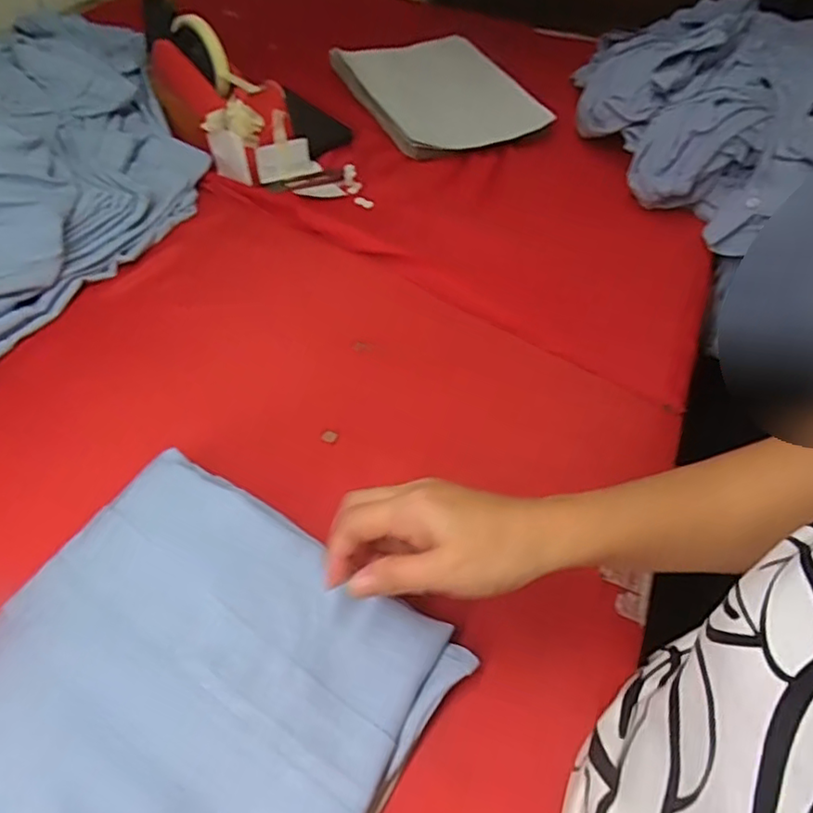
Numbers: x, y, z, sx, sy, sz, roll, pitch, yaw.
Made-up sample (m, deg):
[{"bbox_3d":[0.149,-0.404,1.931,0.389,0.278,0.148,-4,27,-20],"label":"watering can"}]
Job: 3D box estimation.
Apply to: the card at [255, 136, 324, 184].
[{"bbox_3d":[-0.135,-0.281,0.677,0.071,0.040,0.005,-27,44,-26],"label":"card"}]

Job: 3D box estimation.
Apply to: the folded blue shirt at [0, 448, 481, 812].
[{"bbox_3d":[-0.120,0.154,0.332,0.238,0.038,0.210,29,55,18],"label":"folded blue shirt"}]

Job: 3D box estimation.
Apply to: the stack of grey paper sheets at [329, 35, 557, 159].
[{"bbox_3d":[0.041,-0.436,0.809,0.206,0.026,0.298,-20,55,-17],"label":"stack of grey paper sheets"}]

